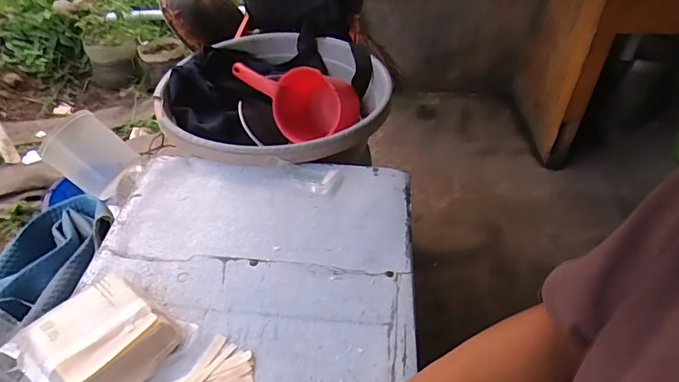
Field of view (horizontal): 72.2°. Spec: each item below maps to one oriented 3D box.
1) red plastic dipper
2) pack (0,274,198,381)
[{"bbox_3d":[-0.086,-0.179,0.913,0.240,0.151,0.092,13,43,14],"label":"red plastic dipper"},{"bbox_3d":[-0.249,0.153,0.488,0.126,0.041,0.131,26,48,26],"label":"pack"}]

